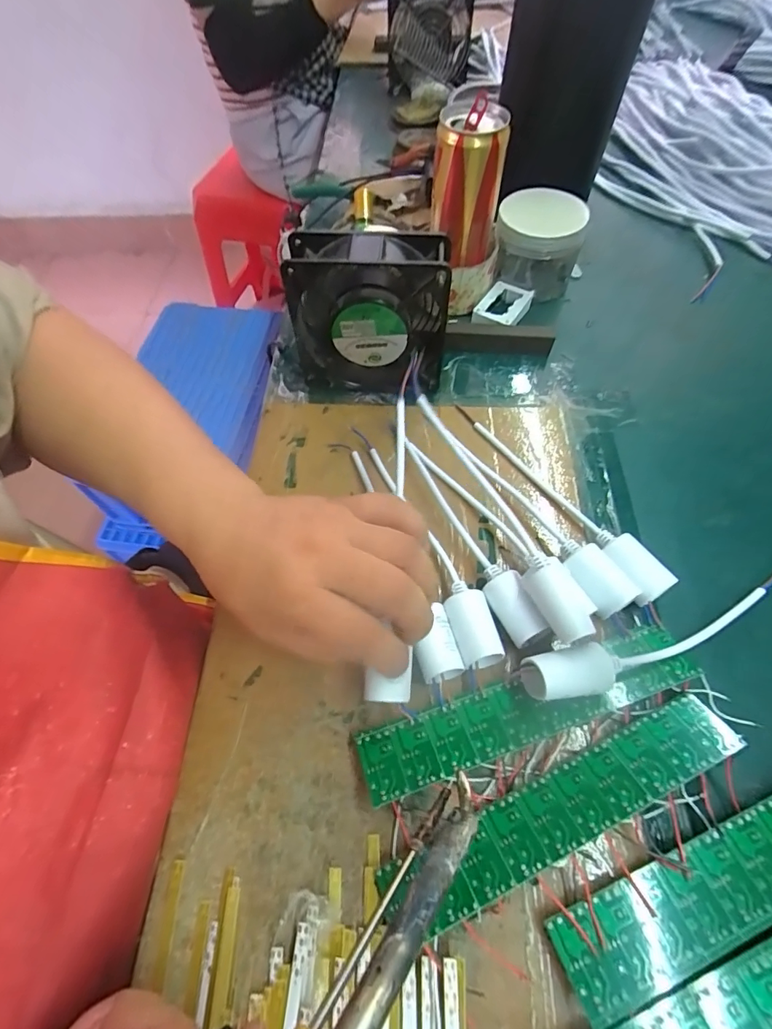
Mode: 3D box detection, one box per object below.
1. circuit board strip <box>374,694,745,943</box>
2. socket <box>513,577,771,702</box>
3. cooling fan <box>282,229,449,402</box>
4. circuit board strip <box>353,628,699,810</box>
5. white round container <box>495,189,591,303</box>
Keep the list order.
[{"bbox_3d":[0.093,0.156,0.243,0.202,0.008,0.036,-23,39,-10],"label":"circuit board strip"},{"bbox_3d":[0.179,0.075,0.286,0.207,0.029,0.029,-11,59,-19],"label":"socket"},{"bbox_3d":[-0.018,-0.154,0.369,0.130,0.119,0.042,4,60,6],"label":"cooling fan"},{"bbox_3d":[0.083,0.114,0.270,0.197,0.019,0.036,-18,60,-7],"label":"circuit board strip"},{"bbox_3d":[0.150,-0.265,0.458,0.079,0.072,0.073,-2,60,3],"label":"white round container"}]

